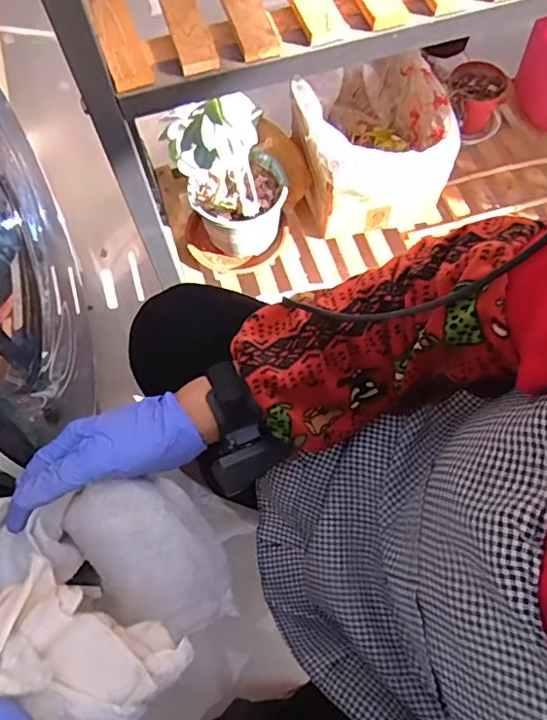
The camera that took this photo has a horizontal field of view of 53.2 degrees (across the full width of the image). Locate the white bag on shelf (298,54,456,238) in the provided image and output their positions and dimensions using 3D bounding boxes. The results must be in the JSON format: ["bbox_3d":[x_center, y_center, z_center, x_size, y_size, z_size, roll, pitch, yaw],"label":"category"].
[{"bbox_3d":[0.150,-0.369,0.919,0.224,0.194,0.252,-16,67,-4],"label":"white bag on shelf"}]

